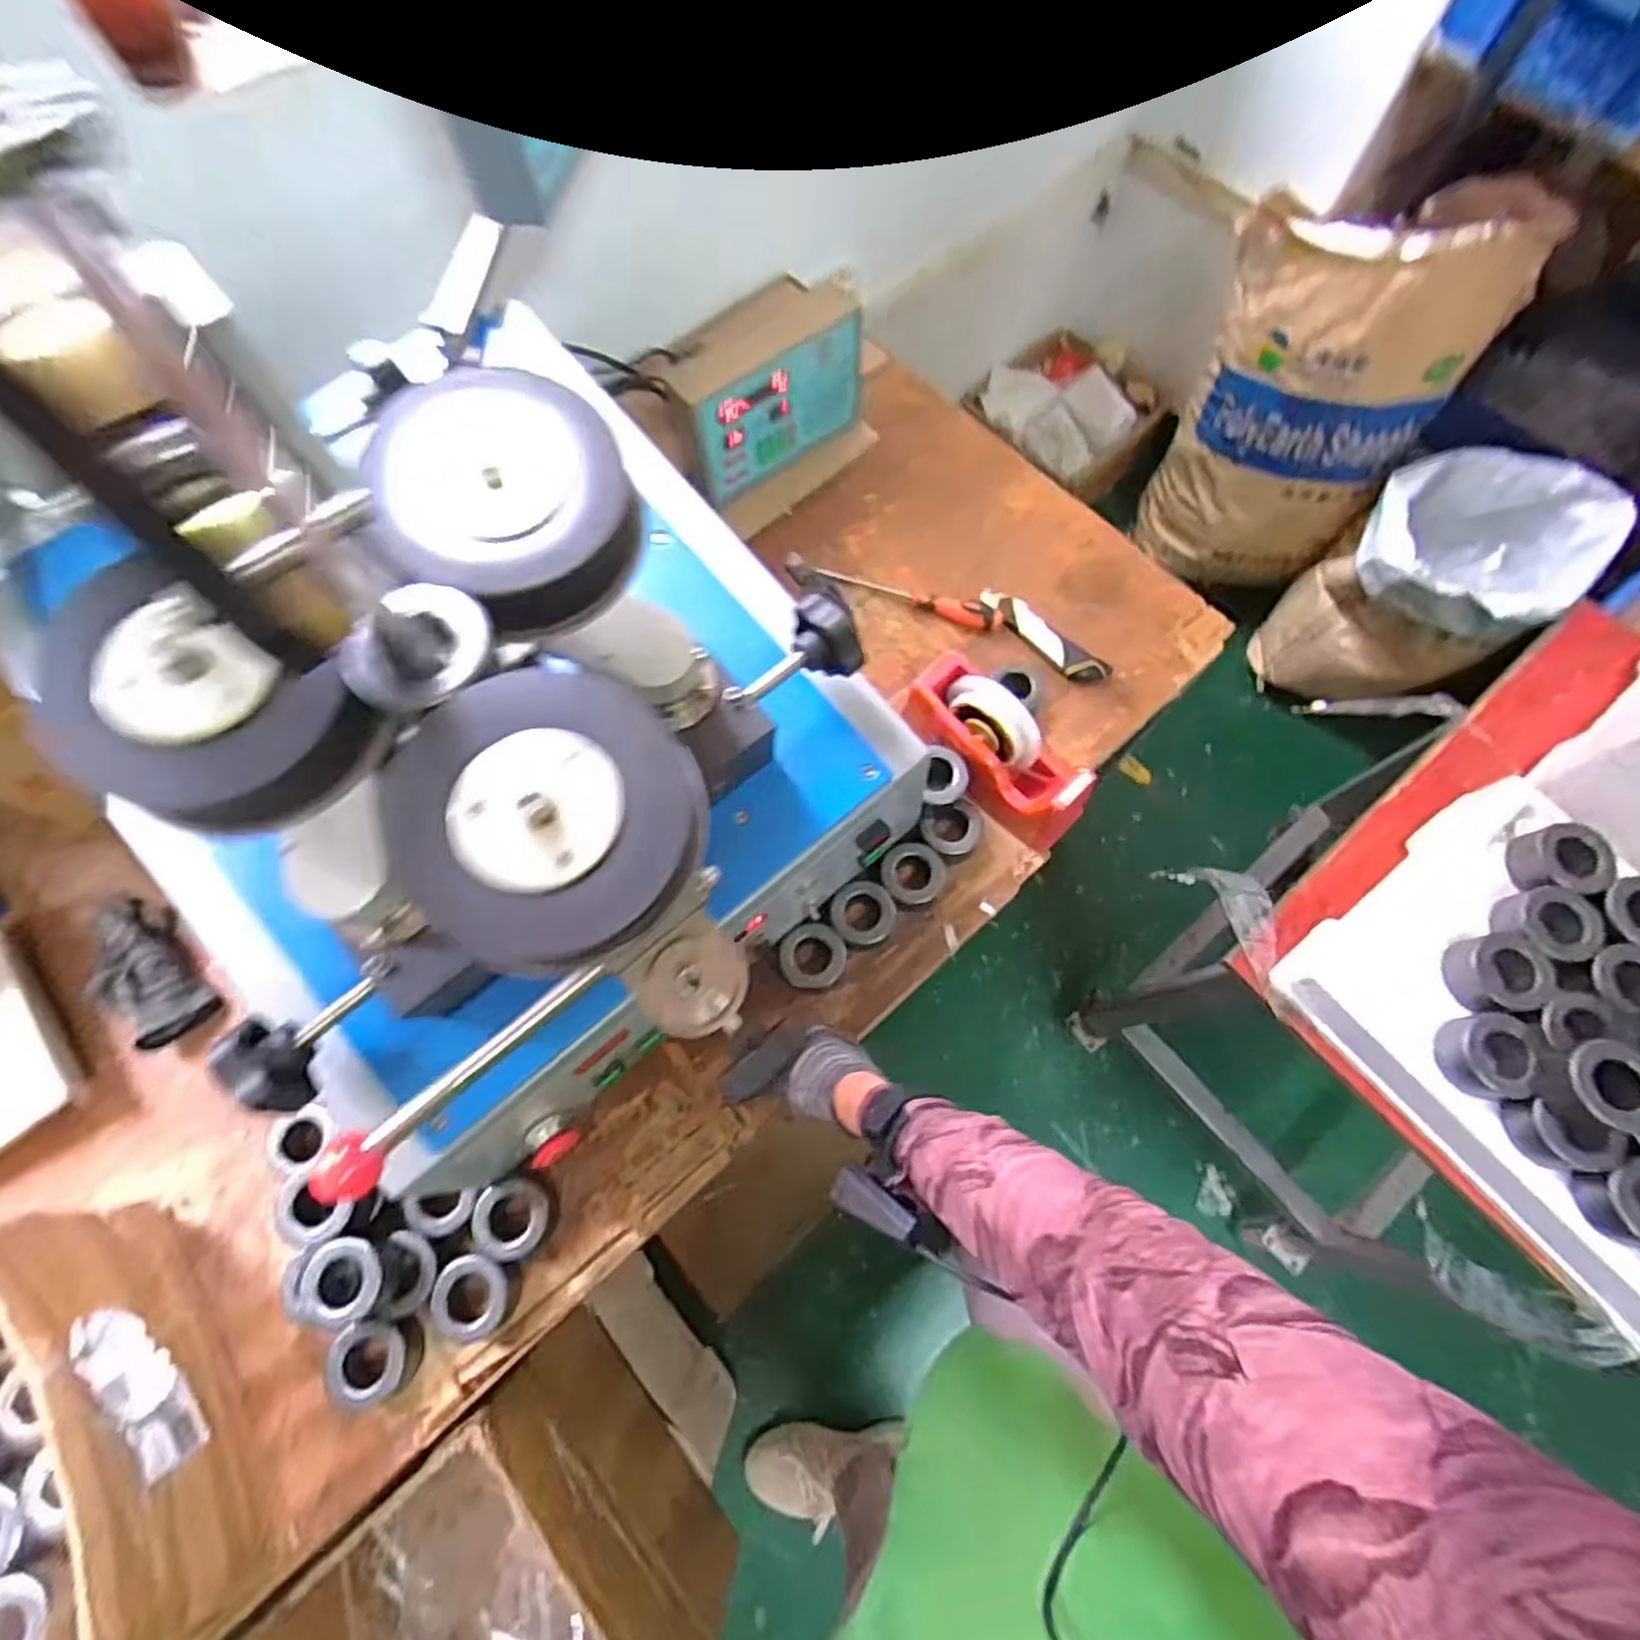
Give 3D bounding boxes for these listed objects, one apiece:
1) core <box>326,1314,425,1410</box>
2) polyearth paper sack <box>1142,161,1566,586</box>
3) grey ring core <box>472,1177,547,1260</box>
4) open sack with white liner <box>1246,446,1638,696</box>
[{"bbox_3d":[-0.357,0.434,0.607,0.068,0.040,0.064,-13,70,-5],"label":"core"},{"bbox_3d":[0.829,-0.710,1.347,0.412,0.606,0.210,26,72,9],"label":"polyearth paper sack"},{"bbox_3d":[-0.258,0.338,0.645,0.057,0.039,0.059,0,70,0],"label":"grey ring core"},{"bbox_3d":[1.089,-0.411,1.371,0.375,0.361,0.310,-29,73,-11],"label":"open sack with white liner"}]

